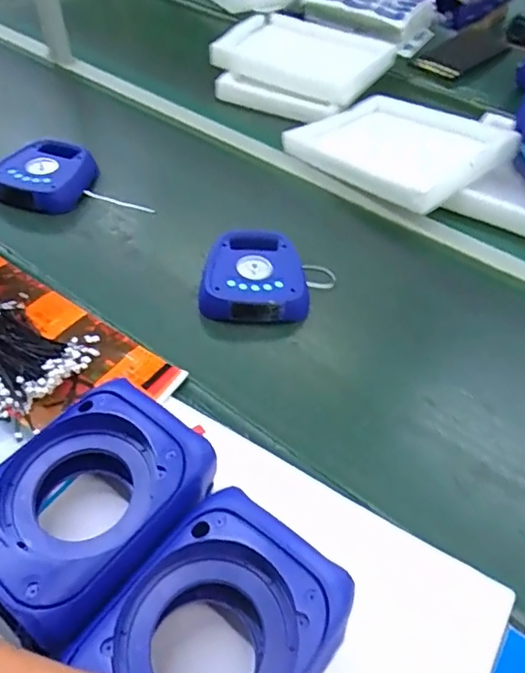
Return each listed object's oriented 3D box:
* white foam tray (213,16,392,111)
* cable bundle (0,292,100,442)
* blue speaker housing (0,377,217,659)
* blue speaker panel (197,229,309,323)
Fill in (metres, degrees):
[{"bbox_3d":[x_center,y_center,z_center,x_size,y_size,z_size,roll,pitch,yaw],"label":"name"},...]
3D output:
[{"bbox_3d":[0.093,-0.658,1.239,0.372,0.051,0.303,26,53,18],"label":"white foam tray"},{"bbox_3d":[-0.343,0.015,0.689,0.213,0.017,0.165,23,52,16],"label":"cable bundle"},{"bbox_3d":[-0.166,0.169,0.531,0.171,0.087,0.226,33,55,23],"label":"blue speaker housing"},{"bbox_3d":[-0.015,-0.095,0.823,0.158,0.048,0.167,-2,49,-4],"label":"blue speaker panel"}]

